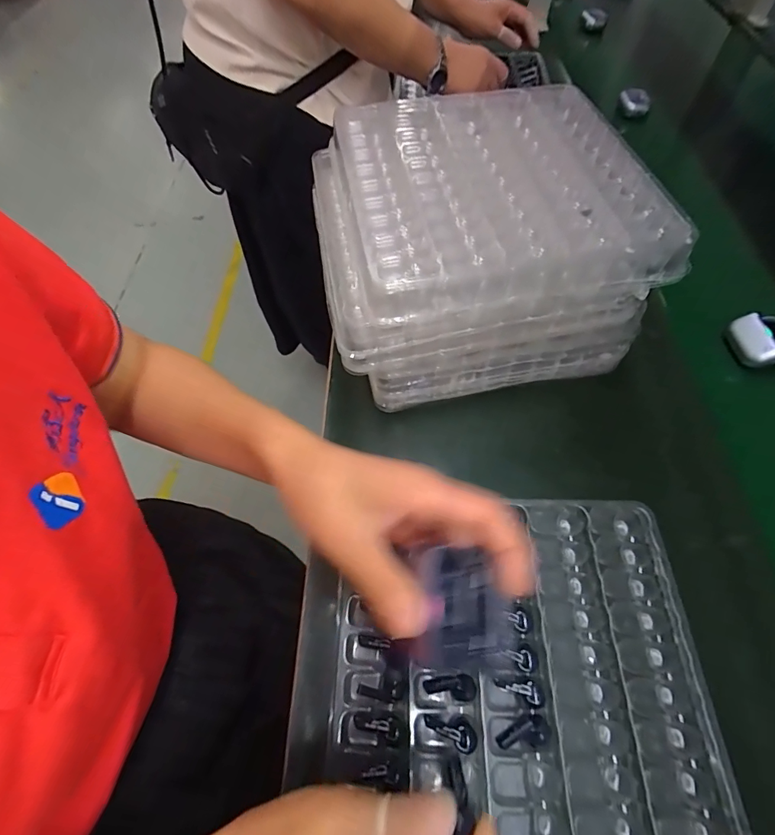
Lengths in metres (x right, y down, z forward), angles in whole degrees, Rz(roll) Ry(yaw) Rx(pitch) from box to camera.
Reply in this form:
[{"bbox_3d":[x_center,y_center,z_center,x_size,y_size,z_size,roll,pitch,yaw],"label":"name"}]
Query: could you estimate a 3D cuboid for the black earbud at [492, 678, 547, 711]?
[{"bbox_3d":[0.092,0.190,0.293,0.036,0.009,0.015,16,62,11],"label":"black earbud"}]

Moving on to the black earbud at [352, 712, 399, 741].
[{"bbox_3d":[-0.008,0.210,0.289,0.032,0.011,0.012,11,62,9],"label":"black earbud"}]

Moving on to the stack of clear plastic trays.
[{"bbox_3d":[0.081,-0.181,0.440,0.280,0.154,0.274,-8,60,-2],"label":"stack of clear plastic trays"}]

